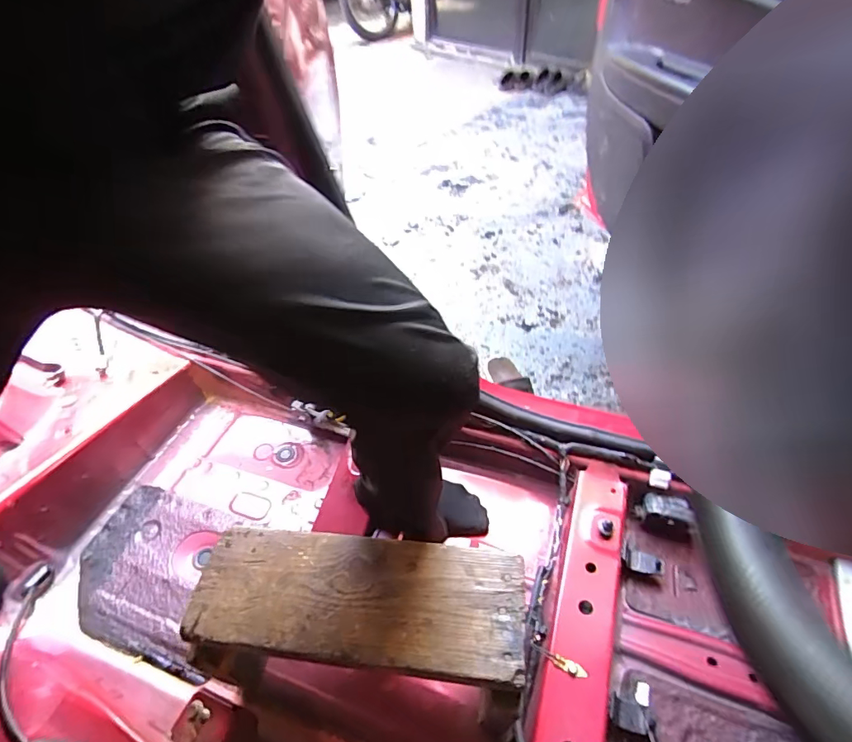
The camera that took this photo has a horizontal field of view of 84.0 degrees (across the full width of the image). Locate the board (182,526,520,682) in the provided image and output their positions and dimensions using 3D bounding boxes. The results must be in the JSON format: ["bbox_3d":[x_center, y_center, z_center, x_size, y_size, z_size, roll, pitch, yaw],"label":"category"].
[{"bbox_3d":[-0.086,0.270,0.573,0.401,0.018,0.143,3,48,8],"label":"board"}]

